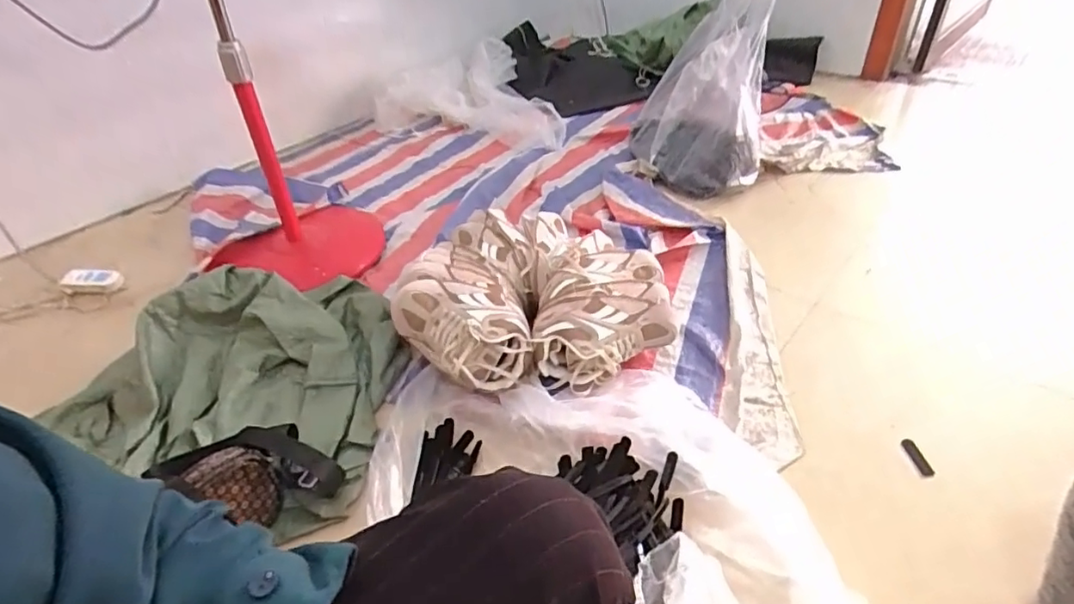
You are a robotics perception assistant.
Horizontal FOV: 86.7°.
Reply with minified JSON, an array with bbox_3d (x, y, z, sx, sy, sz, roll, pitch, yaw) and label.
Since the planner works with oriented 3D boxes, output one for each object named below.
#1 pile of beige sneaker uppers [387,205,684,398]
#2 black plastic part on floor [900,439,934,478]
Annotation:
[{"bbox_3d":[0.005,-0.013,1.050,0.468,0.140,0.402,3,41,7],"label":"pile of beige sneaker uppers"},{"bbox_3d":[0.557,0.227,0.832,0.021,0.006,0.062,-3,40,0],"label":"black plastic part on floor"}]

